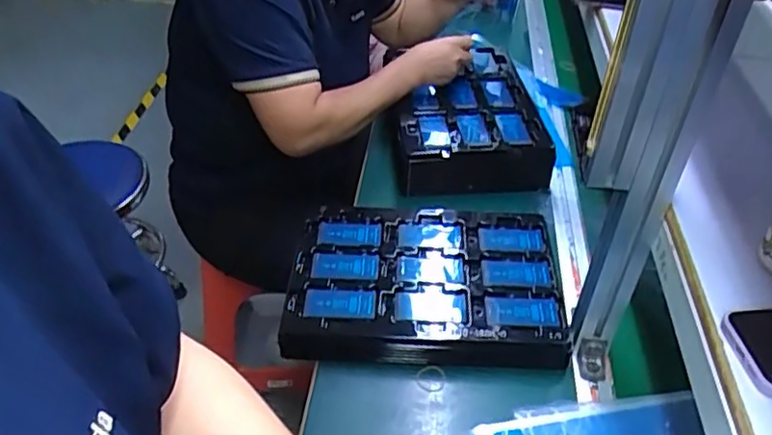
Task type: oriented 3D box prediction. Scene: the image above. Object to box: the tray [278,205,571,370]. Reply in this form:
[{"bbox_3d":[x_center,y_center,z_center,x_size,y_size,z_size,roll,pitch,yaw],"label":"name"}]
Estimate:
[{"bbox_3d":[0.049,0.076,0.820,0.334,0.049,0.238,4,42,3],"label":"tray"}]

